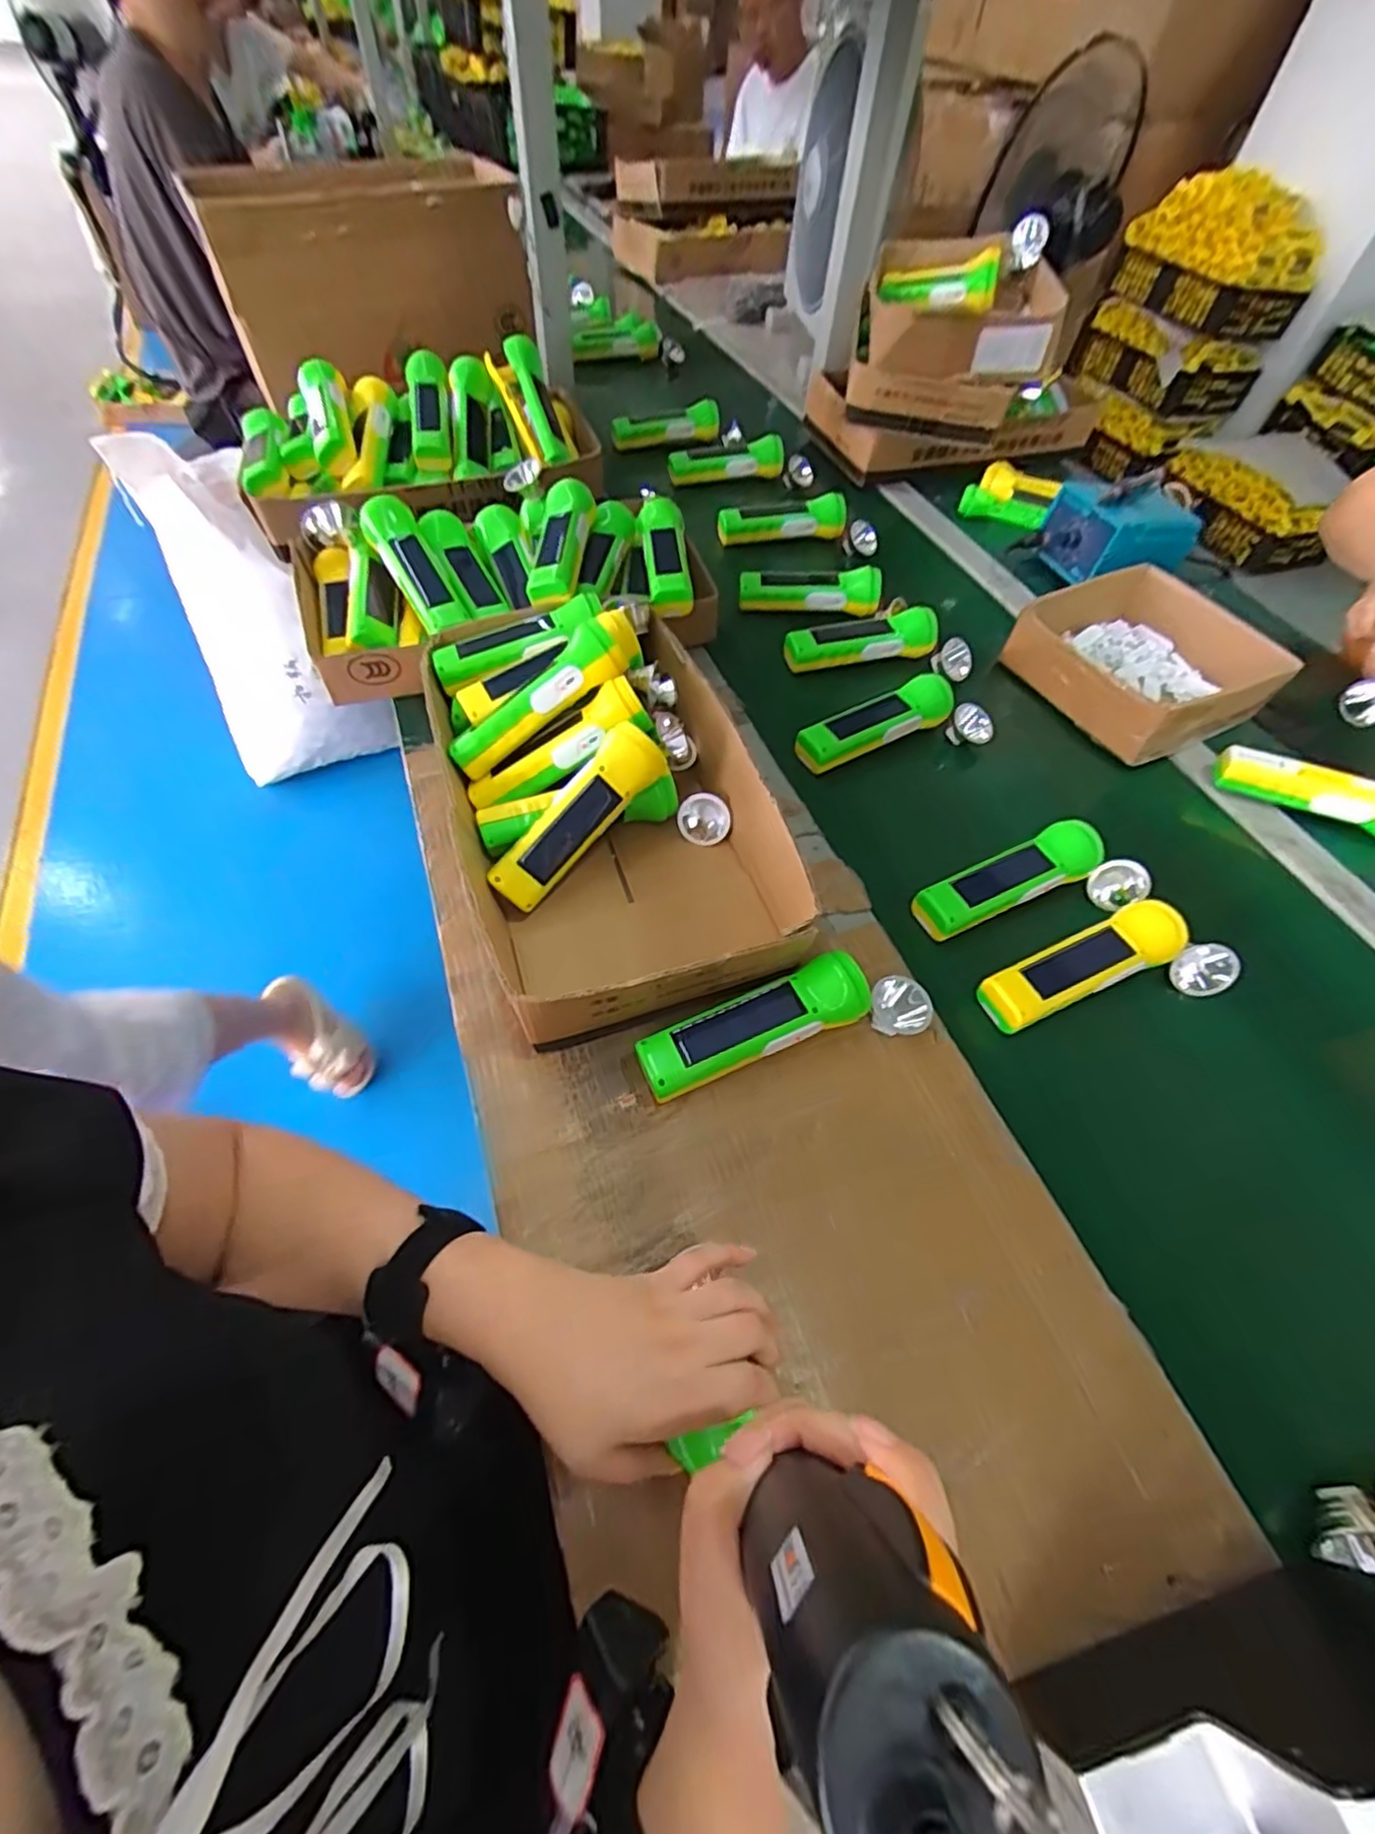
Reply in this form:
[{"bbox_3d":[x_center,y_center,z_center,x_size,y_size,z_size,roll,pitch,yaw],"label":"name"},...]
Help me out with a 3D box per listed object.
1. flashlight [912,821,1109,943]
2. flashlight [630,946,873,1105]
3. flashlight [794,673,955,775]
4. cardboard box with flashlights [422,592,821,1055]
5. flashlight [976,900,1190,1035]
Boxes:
[{"bbox_3d":[0.269,-0.033,0.561,0.168,0.031,0.045,-21,59,-13],"label":"flashlight"},{"bbox_3d":[0.048,0.077,0.473,0.167,0.045,0.048,-17,58,-15],"label":"flashlight"},{"bbox_3d":[0.185,-0.192,0.662,0.164,0.038,0.045,-22,60,-18],"label":"flashlight"},{"bbox_3d":[-0.073,-0.111,0.556,0.227,0.110,0.409,-16,58,-14],"label":"cardboard box with flashlights"},{"bbox_3d":[0.307,0.037,0.517,0.169,0.031,0.046,-20,59,-17],"label":"flashlight"}]

